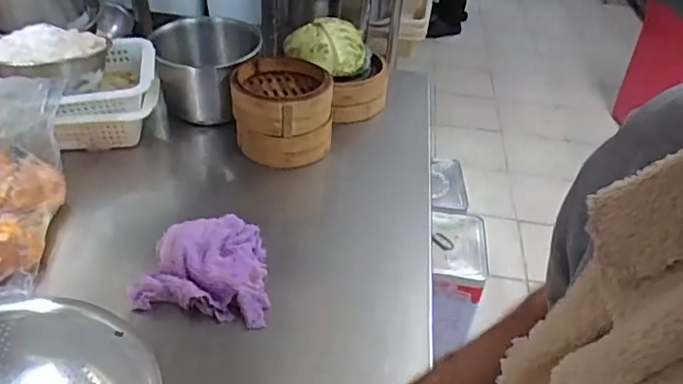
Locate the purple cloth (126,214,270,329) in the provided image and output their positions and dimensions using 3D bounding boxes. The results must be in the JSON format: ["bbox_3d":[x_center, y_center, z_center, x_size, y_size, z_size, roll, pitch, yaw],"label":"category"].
[{"bbox_3d":[-0.149,0.083,0.645,0.147,0.047,0.141,9,38,2],"label":"purple cloth"}]

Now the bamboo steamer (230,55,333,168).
[{"bbox_3d":[-0.092,-0.125,0.836,0.141,0.111,0.146,-6,40,-17],"label":"bamboo steamer"}]

